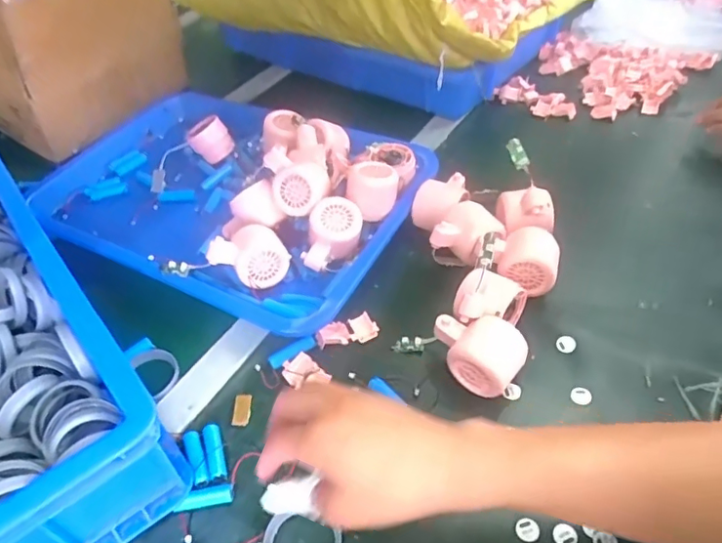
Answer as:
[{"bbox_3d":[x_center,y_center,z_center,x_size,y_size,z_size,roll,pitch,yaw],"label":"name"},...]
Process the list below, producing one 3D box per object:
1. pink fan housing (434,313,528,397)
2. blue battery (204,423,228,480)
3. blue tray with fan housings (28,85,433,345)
[{"bbox_3d":[0.106,0.072,0.505,0.081,0.050,0.051,27,55,27],"label":"pink fan housing"},{"bbox_3d":[-0.126,0.153,0.477,0.015,0.011,0.049,-15,48,-9],"label":"blue battery"},{"bbox_3d":[-0.186,-0.120,0.699,0.492,0.075,0.318,21,52,23],"label":"blue tray with fan housings"}]

